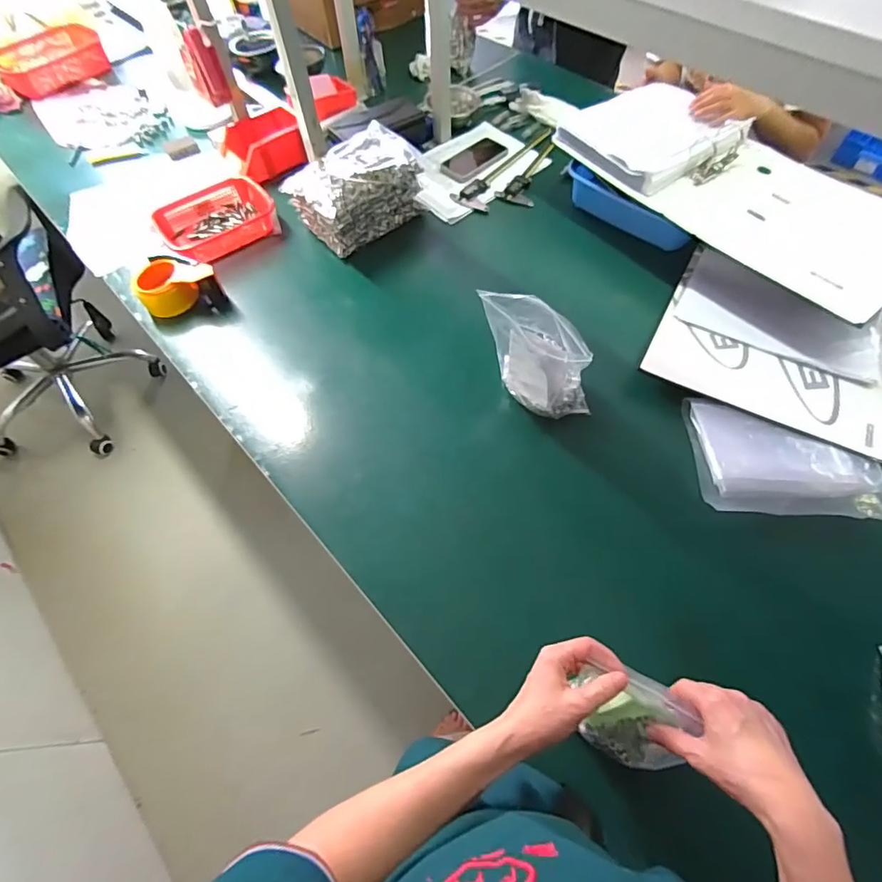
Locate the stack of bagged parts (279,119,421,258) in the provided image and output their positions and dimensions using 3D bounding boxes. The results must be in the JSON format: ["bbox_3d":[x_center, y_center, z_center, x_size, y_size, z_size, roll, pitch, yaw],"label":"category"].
[{"bbox_3d":[-0.156,-0.489,0.924,0.243,0.114,0.153,-41,68,-19],"label":"stack of bagged parts"}]

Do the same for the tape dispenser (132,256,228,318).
[{"bbox_3d":[-0.465,-0.278,0.851,0.142,0.063,0.097,-1,61,0],"label":"tape dispenser"}]

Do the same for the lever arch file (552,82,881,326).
[{"bbox_3d":[0.529,-0.505,0.891,0.371,0.085,0.711,-34,65,-15],"label":"lever arch file"}]

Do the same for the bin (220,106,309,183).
[{"bbox_3d":[-0.385,-0.650,1.041,0.165,0.069,0.149,-29,64,-13],"label":"bin"}]

